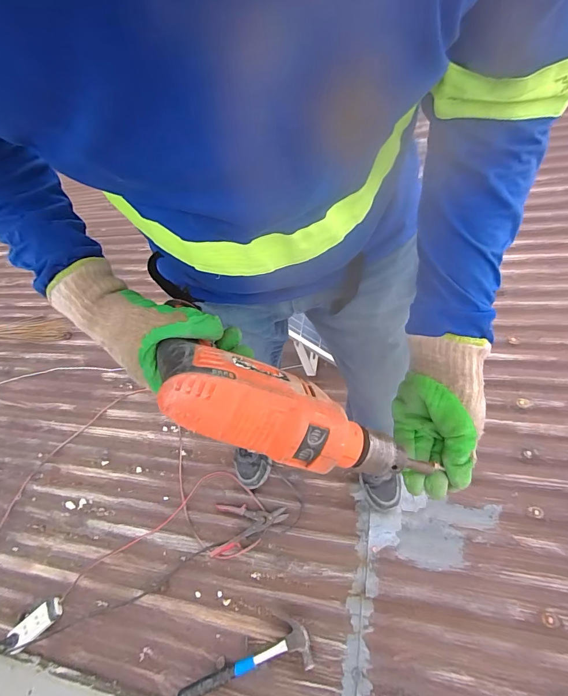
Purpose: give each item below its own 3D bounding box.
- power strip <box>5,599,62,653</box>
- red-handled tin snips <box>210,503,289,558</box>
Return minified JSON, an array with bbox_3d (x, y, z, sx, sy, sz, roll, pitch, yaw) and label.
[{"bbox_3d":[-0.713,0.791,1.059,0.156,0.025,0.063,-34,65,-18],"label":"power strip"},{"bbox_3d":[-0.104,0.528,1.084,0.225,0.025,0.134,-12,52,16],"label":"red-handled tin snips"}]

